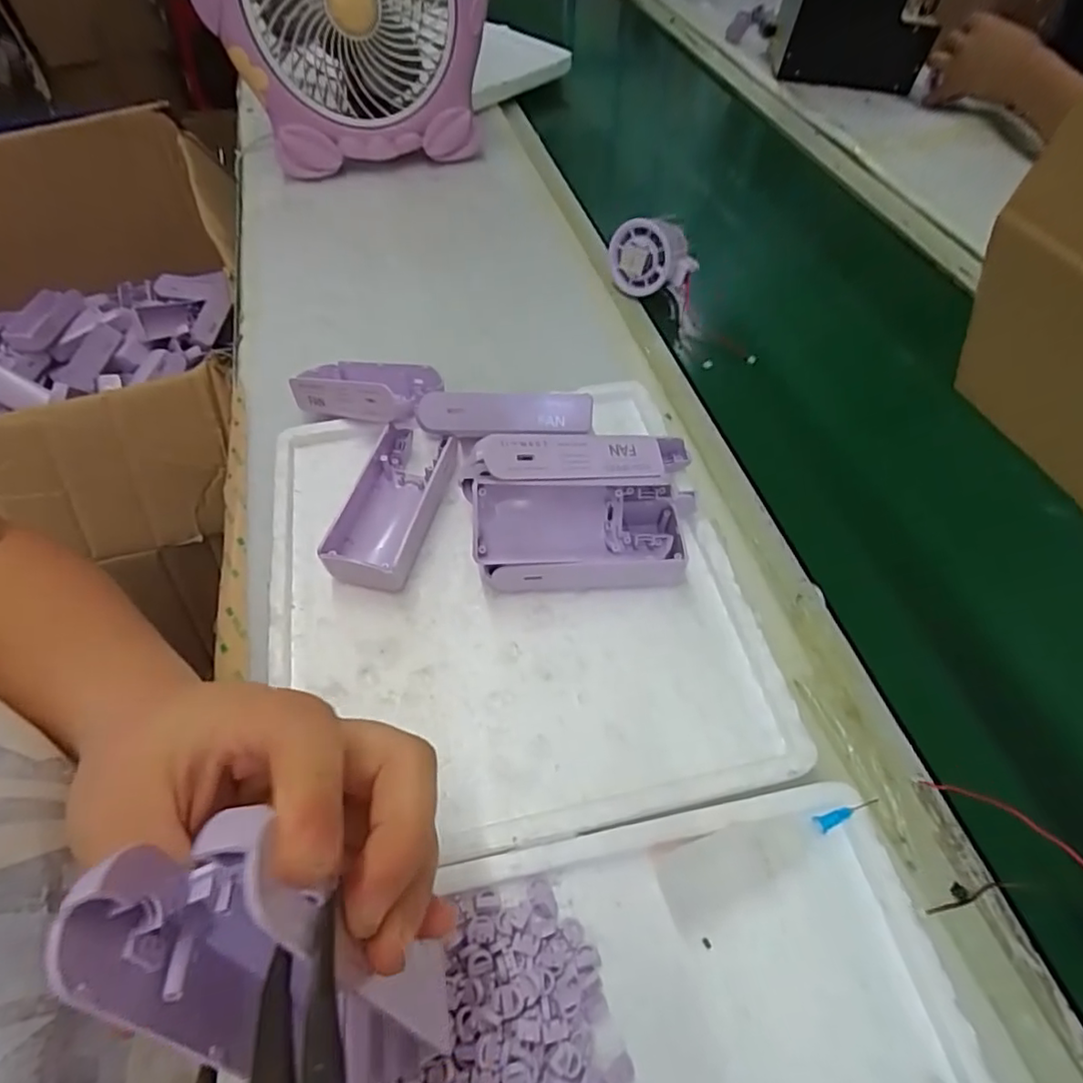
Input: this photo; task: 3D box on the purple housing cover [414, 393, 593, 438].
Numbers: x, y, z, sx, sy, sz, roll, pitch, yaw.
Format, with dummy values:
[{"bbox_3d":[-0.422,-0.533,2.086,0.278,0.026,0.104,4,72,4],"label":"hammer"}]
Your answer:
[{"bbox_3d":[-0.023,-0.081,0.364,0.104,0.027,0.016,-2,32,0],"label":"purple housing cover"}]

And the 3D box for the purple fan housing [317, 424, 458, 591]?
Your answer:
[{"bbox_3d":[-0.089,-0.021,0.348,0.052,0.029,0.104,13,57,7],"label":"purple fan housing"}]

